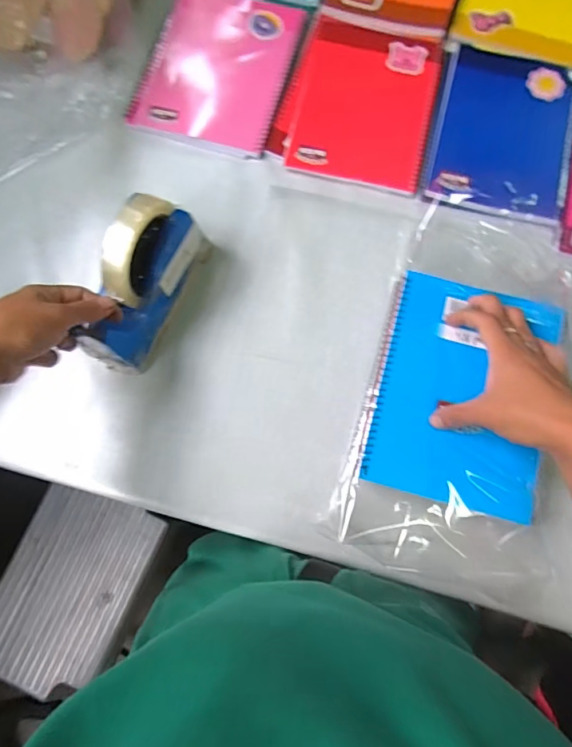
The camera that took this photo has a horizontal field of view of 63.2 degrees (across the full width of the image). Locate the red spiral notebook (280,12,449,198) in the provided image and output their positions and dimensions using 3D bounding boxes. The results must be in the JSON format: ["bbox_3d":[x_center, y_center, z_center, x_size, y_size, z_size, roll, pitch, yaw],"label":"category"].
[{"bbox_3d":[0.091,-0.307,0.521,0.148,0.006,0.202,12,80,3],"label":"red spiral notebook"}]

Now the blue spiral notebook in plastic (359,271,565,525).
[{"bbox_3d":[0.155,0.014,0.406,0.144,0.019,0.194,13,80,3],"label":"blue spiral notebook in plastic"}]

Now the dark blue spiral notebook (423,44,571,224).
[{"bbox_3d":[0.242,-0.271,0.514,0.149,0.012,0.204,14,80,4],"label":"dark blue spiral notebook"}]

